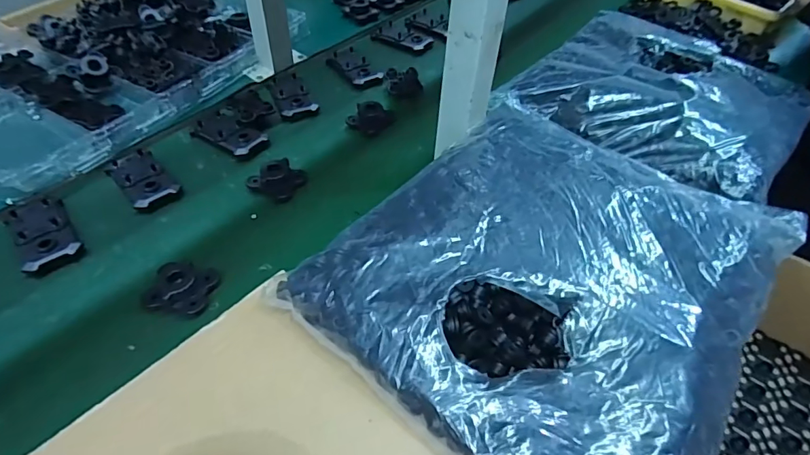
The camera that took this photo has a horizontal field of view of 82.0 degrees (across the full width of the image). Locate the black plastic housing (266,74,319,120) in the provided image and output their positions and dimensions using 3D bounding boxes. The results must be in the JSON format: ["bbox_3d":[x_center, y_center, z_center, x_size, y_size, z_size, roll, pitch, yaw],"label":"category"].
[{"bbox_3d":[-0.163,-0.190,0.670,0.051,0.014,0.092,-19,53,-20],"label":"black plastic housing"}]

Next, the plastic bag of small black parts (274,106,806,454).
[{"bbox_3d":[0.138,0.034,0.435,0.335,0.082,0.374,34,55,24],"label":"plastic bag of small black parts"}]

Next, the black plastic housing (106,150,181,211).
[{"bbox_3d":[-0.307,-0.058,0.546,0.051,0.017,0.089,-35,60,-29],"label":"black plastic housing"}]

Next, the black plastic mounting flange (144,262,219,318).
[{"bbox_3d":[-0.213,0.053,0.441,0.058,0.024,0.051,10,49,4],"label":"black plastic mounting flange"}]

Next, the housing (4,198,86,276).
[{"bbox_3d":[-0.378,0.003,0.486,0.052,0.015,0.104,-31,58,-27],"label":"housing"}]

